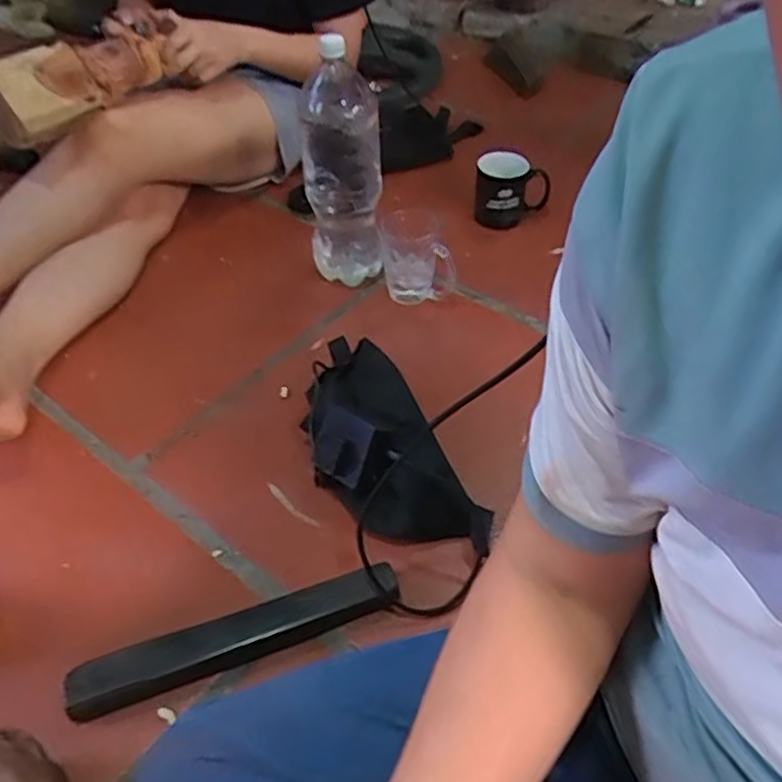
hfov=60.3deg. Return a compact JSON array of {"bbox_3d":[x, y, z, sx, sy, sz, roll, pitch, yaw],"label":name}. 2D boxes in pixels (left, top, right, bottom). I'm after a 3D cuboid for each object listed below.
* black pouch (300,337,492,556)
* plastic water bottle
[{"bbox_3d":[-0.022,0.057,0.752,0.136,0.093,0.304,-21,49,-17],"label":"black pouch"},{"bbox_3d":[-0.065,-0.290,0.924,0.105,0.331,0.095,-3,46,-2],"label":"plastic water bottle"}]

